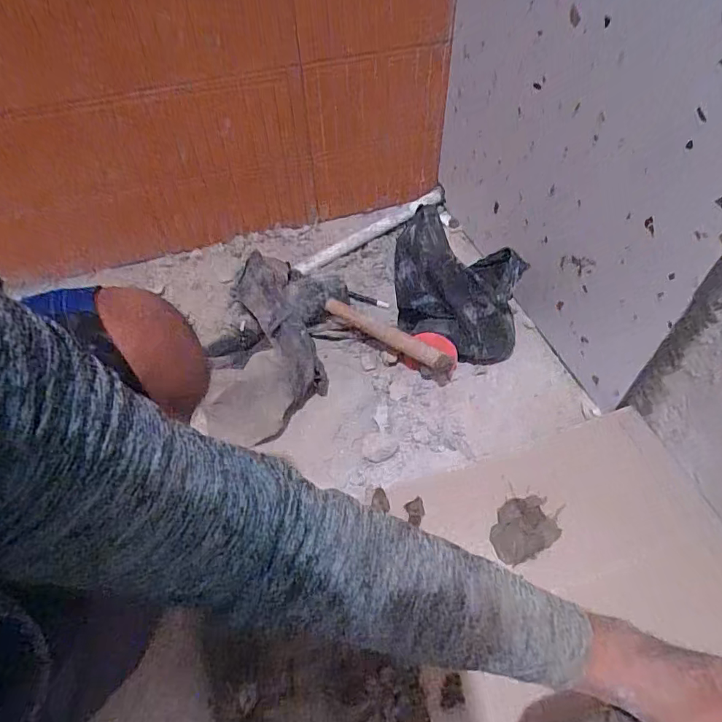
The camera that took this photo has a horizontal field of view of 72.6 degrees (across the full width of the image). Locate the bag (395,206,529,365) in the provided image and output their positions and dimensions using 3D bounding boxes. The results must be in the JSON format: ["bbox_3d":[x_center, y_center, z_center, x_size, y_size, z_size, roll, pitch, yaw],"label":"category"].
[{"bbox_3d":[0.144,-0.101,0.726,0.186,0.188,0.129,3,52,4],"label":"bag"}]

